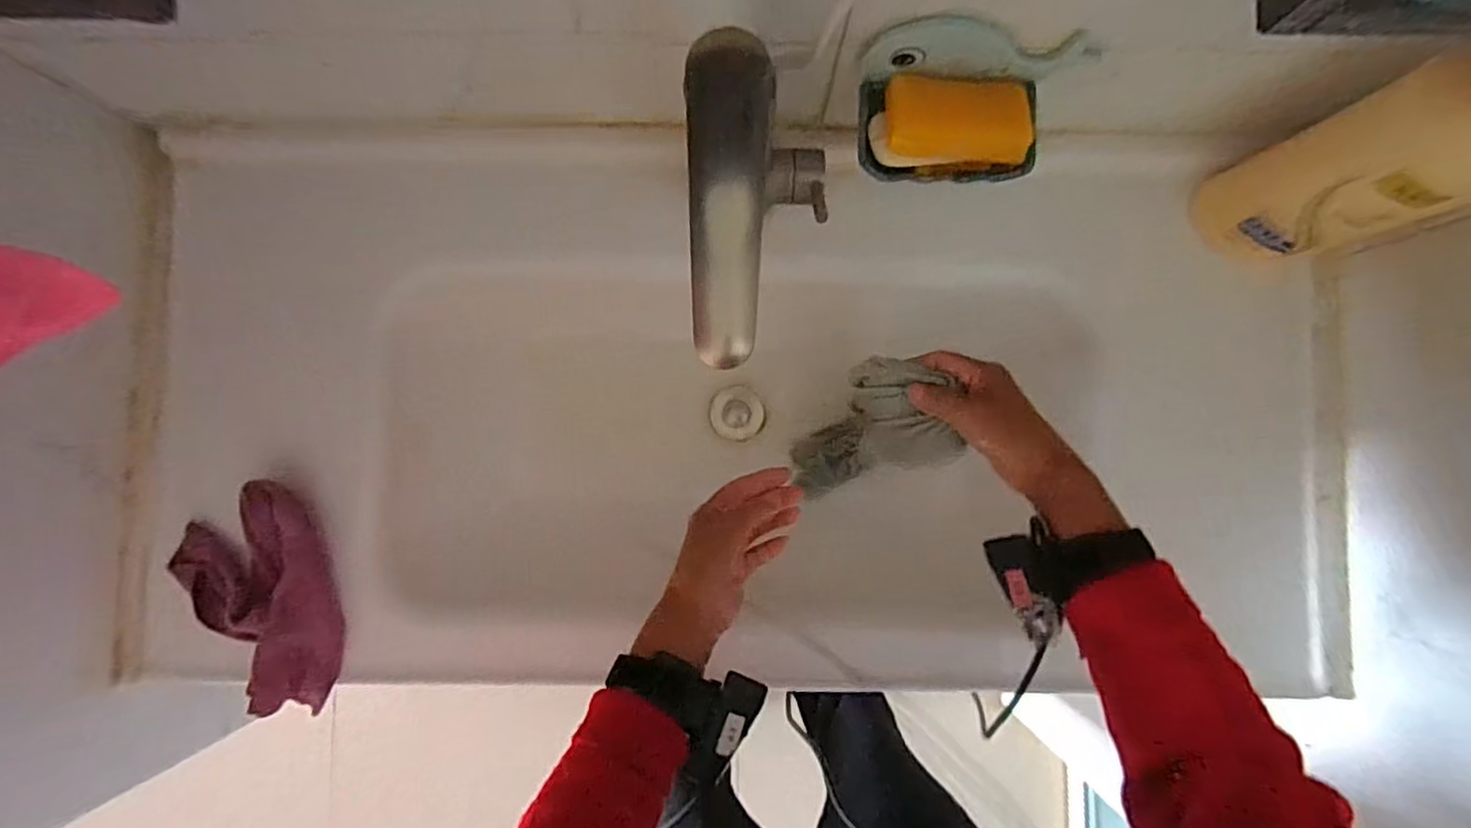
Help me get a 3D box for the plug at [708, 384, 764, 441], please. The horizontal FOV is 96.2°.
[{"bbox_3d":[0.002,-0.001,0.716,0.058,0.006,0.059,-5,87,0],"label":"plug"}]

